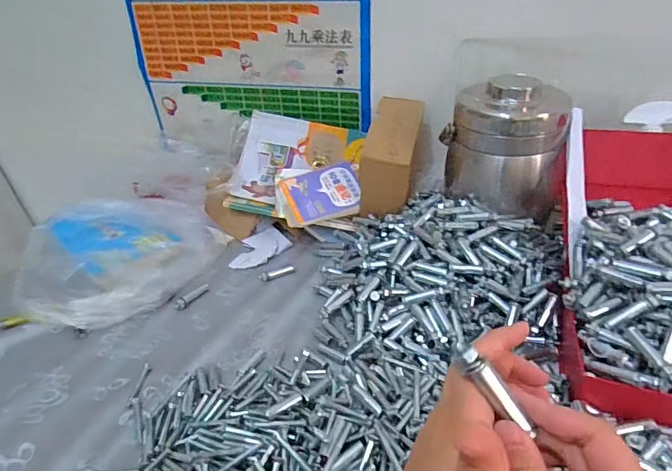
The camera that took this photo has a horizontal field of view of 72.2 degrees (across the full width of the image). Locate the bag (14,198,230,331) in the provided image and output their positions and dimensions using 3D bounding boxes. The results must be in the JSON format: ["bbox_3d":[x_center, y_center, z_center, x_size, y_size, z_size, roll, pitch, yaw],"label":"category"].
[{"bbox_3d":[-0.331,0.035,0.686,0.234,0.078,0.241,11,37,22],"label":"bag"}]

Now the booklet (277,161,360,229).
[{"bbox_3d":[-0.025,-0.067,0.739,0.124,0.017,0.100,-16,60,-12],"label":"booklet"}]

